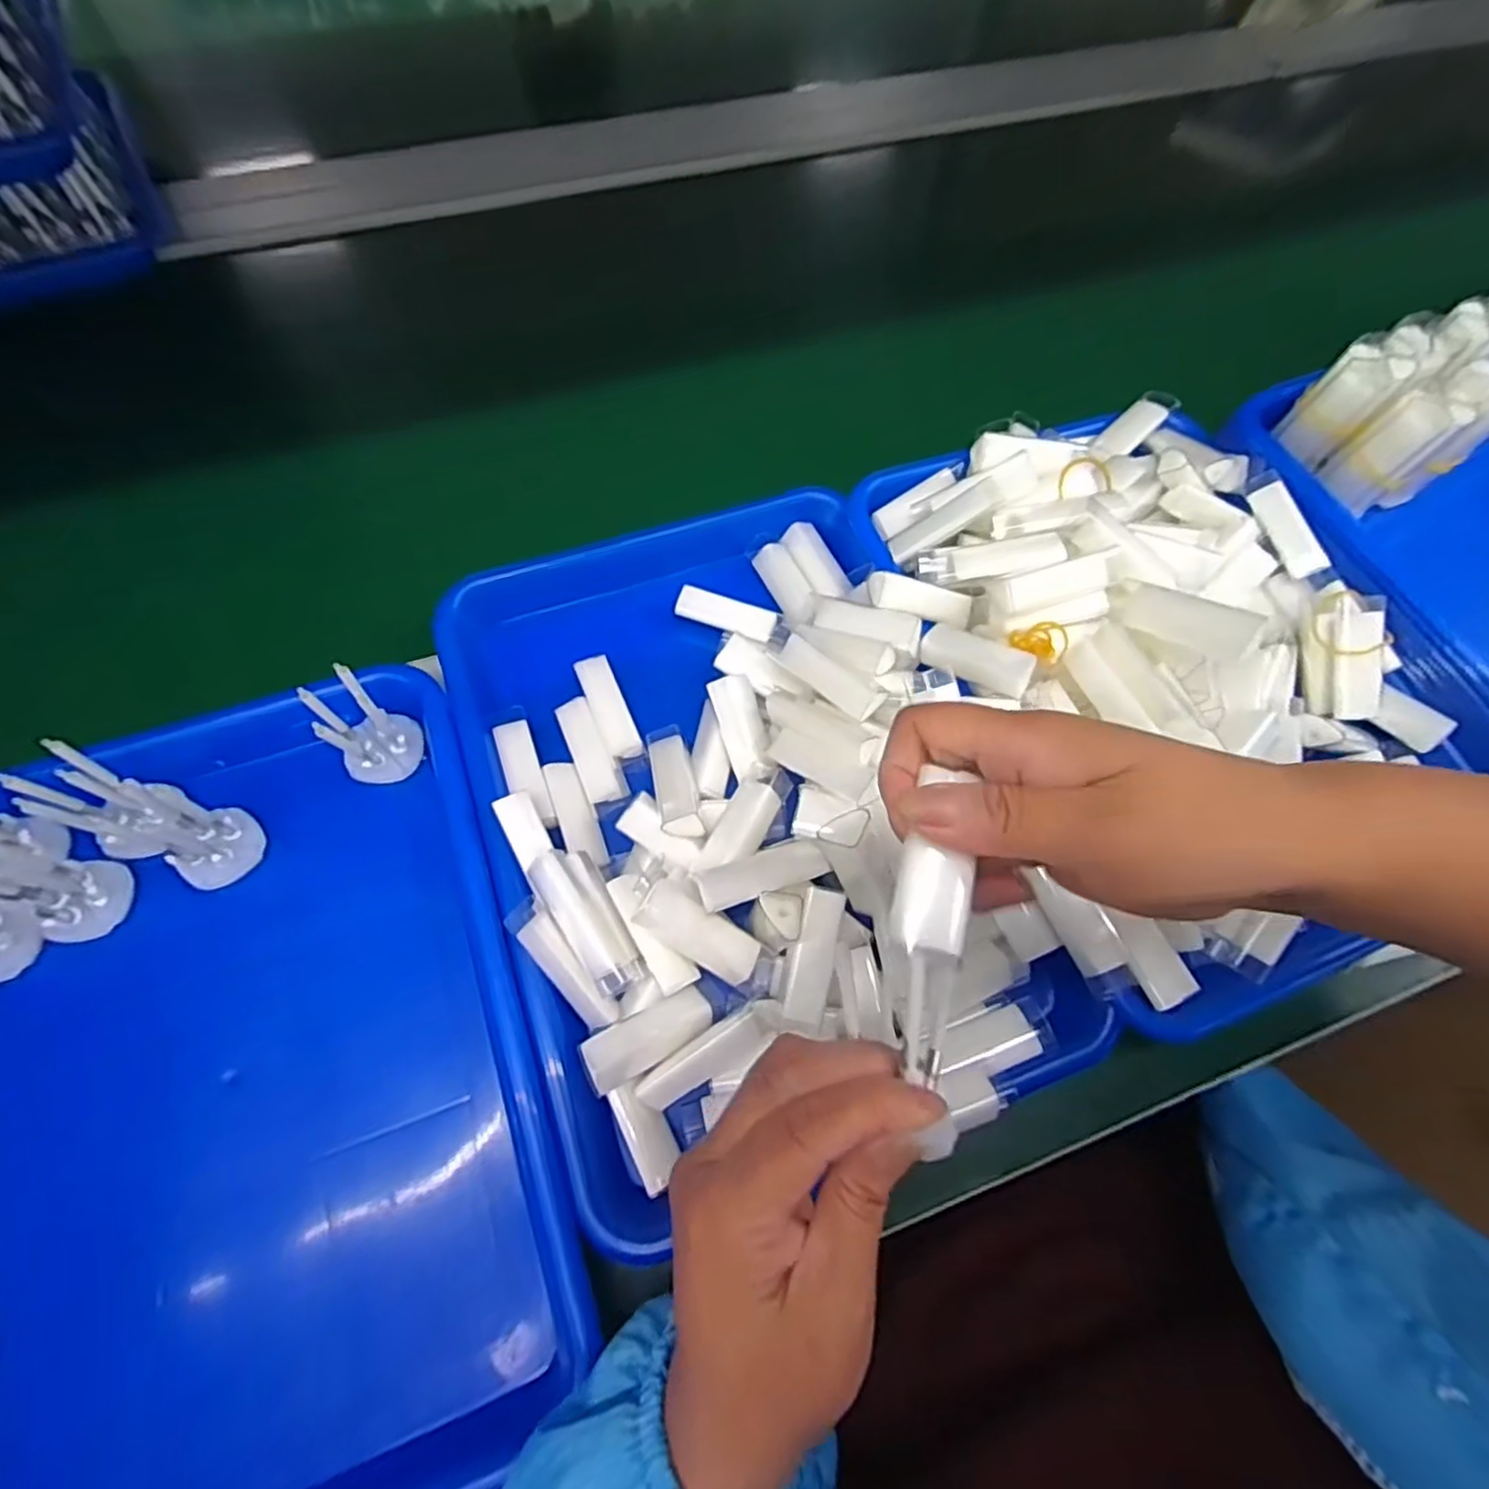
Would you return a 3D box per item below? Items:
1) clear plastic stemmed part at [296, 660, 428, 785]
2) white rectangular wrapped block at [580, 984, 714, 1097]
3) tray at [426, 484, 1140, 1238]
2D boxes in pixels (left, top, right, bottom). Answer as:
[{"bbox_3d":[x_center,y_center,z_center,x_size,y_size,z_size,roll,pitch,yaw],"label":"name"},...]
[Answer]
[{"bbox_3d":[-0.181,-0.007,0.330,0.032,0.056,0.036,36,70,12],"label":"clear plastic stemmed part"},{"bbox_3d":[-0.041,0.126,0.300,0.055,0.013,0.022,-28,71,-13],"label":"white rectangular wrapped block"},{"bbox_3d":[-0.005,0.019,0.338,0.232,0.048,0.328,-18,69,-10],"label":"tray"}]

